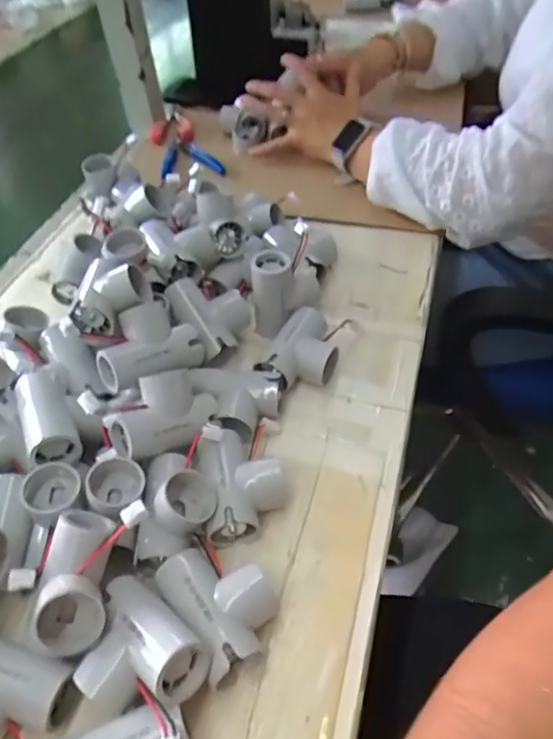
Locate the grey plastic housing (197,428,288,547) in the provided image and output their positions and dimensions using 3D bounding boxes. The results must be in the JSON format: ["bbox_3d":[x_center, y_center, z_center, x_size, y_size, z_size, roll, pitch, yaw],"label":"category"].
[{"bbox_3d":[-0.023,0.076,0.385,0.056,0.039,0.073,-7,48,-6],"label":"grey plastic housing"}]

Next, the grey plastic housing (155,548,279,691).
[{"bbox_3d":[-0.030,0.140,0.335,0.055,0.034,0.073,-28,53,-22],"label":"grey plastic housing"}]

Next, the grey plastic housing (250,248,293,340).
[{"bbox_3d":[-0.004,-0.063,0.485,0.032,0.072,0.032,-1,48,0],"label":"grey plastic housing"}]

